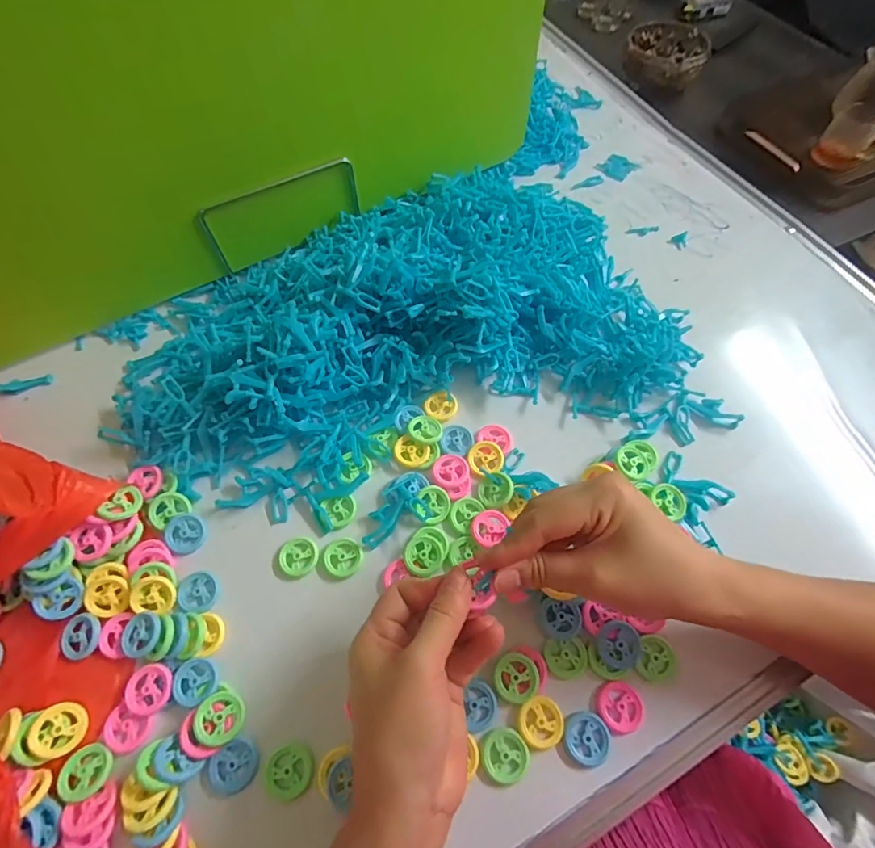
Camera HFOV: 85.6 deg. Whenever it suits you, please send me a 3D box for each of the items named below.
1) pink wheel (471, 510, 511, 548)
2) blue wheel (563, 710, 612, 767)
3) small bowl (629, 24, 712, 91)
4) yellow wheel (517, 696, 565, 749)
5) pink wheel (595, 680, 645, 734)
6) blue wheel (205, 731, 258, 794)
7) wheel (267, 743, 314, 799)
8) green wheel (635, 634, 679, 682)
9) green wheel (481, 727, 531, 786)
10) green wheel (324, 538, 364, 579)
[{"bbox_3d":[0.040,0.079,0.363,0.028,0.007,0.025,-17,63,-8],"label":"pink wheel"},{"bbox_3d":[0.097,0.202,0.303,0.029,0.004,0.029,0,62,1],"label":"blue wheel"},{"bbox_3d":[0.399,-0.641,0.833,0.130,0.057,0.130,0,62,1],"label":"small bowl"},{"bbox_3d":[0.067,0.194,0.307,0.029,0.004,0.028,0,62,1],"label":"yellow wheel"},{"bbox_3d":[0.121,0.186,0.311,0.030,0.004,0.029,0,62,1],"label":"pink wheel"},{"bbox_3d":[-0.127,0.214,0.296,0.030,0.006,0.026,-28,65,-14],"label":"blue wheel"},{"bbox_3d":[-0.092,0.218,0.296,0.027,0.004,0.026,0,62,1],"label":"wheel"},{"bbox_3d":[0.153,0.162,0.327,0.025,0.007,0.029,17,63,10],"label":"green wheel"},{"bbox_3d":[0.043,0.210,0.299,0.029,0.004,0.030,0,62,1],"label":"green wheel"},{"bbox_3d":[-0.071,0.100,0.356,0.029,0.004,0.028,0,62,1],"label":"green wheel"}]

